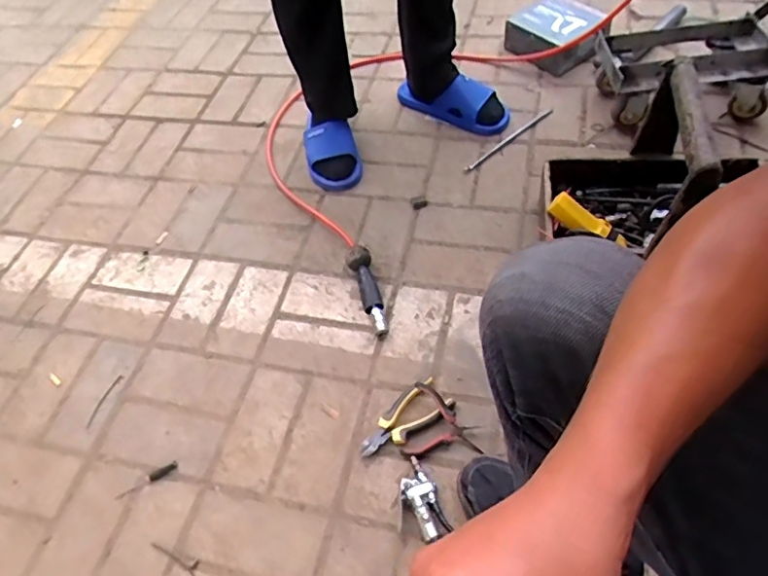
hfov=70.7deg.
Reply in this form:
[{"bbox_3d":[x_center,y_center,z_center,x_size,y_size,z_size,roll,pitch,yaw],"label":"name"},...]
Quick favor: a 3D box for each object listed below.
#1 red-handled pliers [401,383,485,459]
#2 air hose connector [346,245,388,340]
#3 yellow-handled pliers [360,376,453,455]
[{"bbox_3d":[0.078,0.184,0.771,0.108,0.036,0.098,-4,55,2],"label":"red-handled pliers"},{"bbox_3d":[-0.026,0.004,0.919,0.039,0.039,0.172,-16,55,-6],"label":"air hose connector"},{"bbox_3d":[0.030,0.188,0.778,0.144,0.027,0.056,-35,60,-18],"label":"yellow-handled pliers"}]

